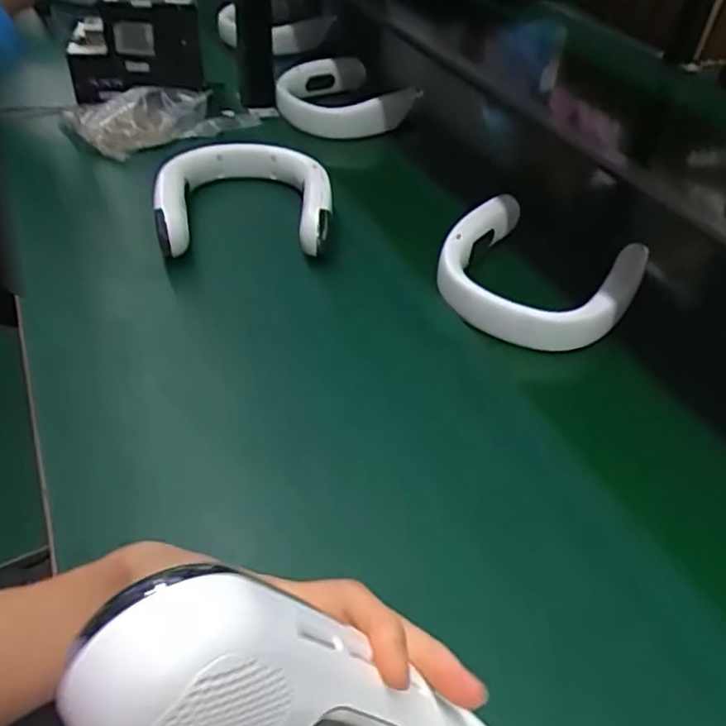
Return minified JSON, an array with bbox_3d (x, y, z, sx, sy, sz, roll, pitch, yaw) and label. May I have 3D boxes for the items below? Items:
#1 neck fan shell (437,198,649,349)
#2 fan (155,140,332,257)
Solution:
[{"bbox_3d":[0.181,-0.086,0.663,0.200,0.054,0.173,26,48,22],"label":"neck fan shell"},{"bbox_3d":[-0.129,-0.189,0.714,0.182,0.042,0.188,-3,44,-7],"label":"fan"}]

